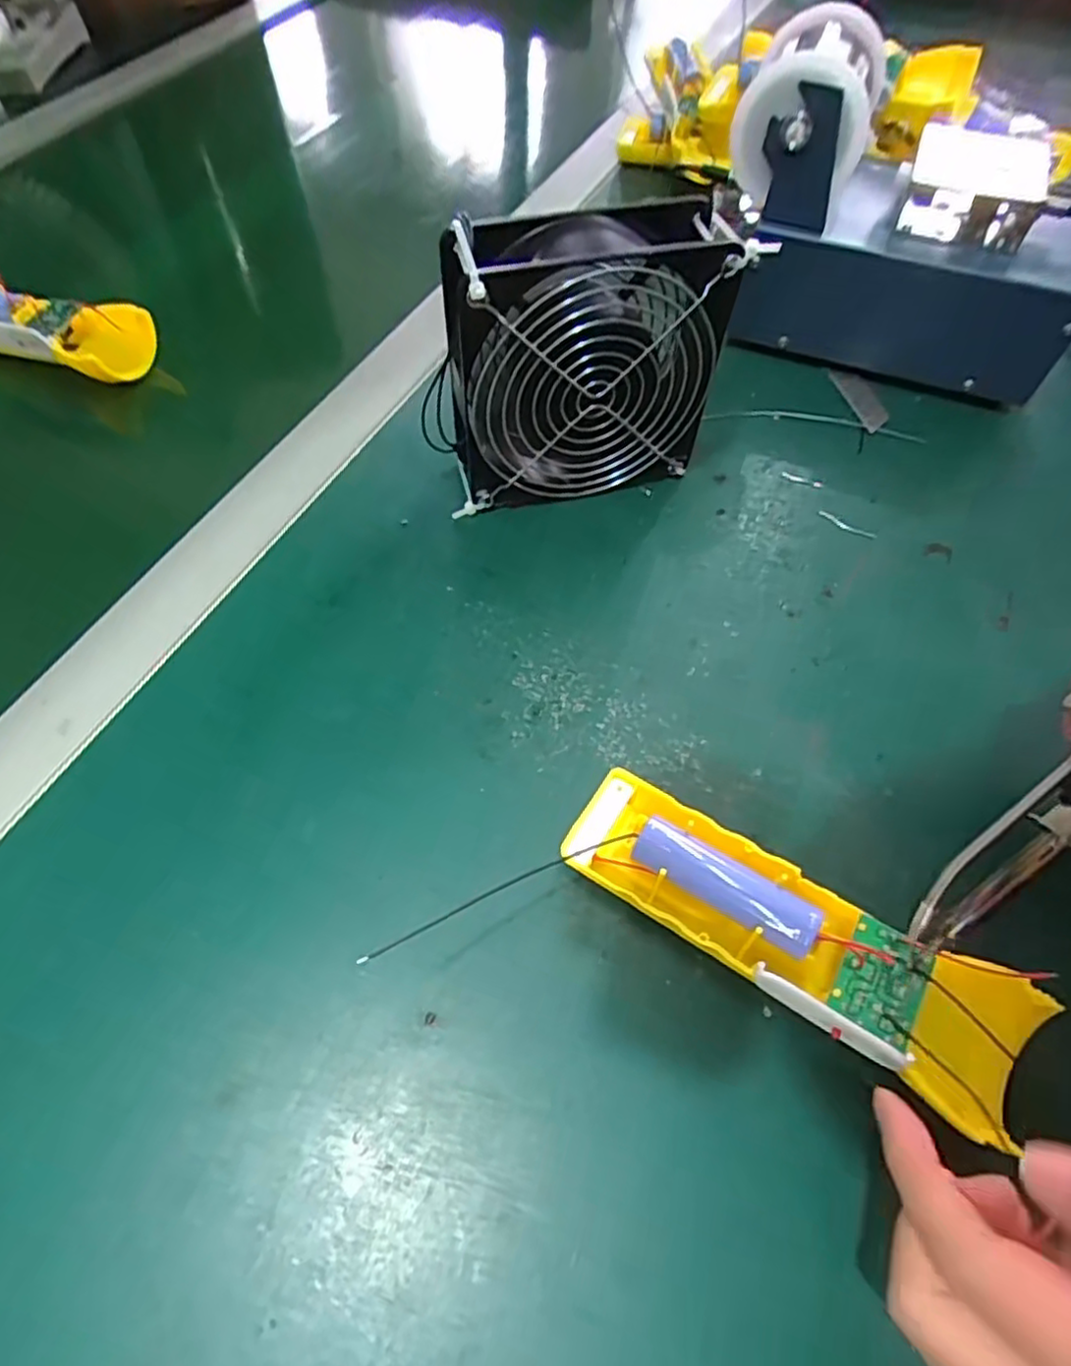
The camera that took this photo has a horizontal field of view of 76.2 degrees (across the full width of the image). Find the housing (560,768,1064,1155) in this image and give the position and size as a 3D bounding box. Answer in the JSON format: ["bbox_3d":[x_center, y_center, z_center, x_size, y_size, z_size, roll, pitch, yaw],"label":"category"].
[{"bbox_3d":[0.085,0.085,0.241,0.158,0.027,0.046,28,62,22],"label":"housing"}]

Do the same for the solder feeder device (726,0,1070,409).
[{"bbox_3d":[0.219,-0.275,0.398,0.199,0.140,0.121,23,62,12],"label":"solder feeder device"}]

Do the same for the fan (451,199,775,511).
[{"bbox_3d":[0.023,-0.148,0.325,0.133,0.125,0.045,-13,60,-8],"label":"fan"}]

